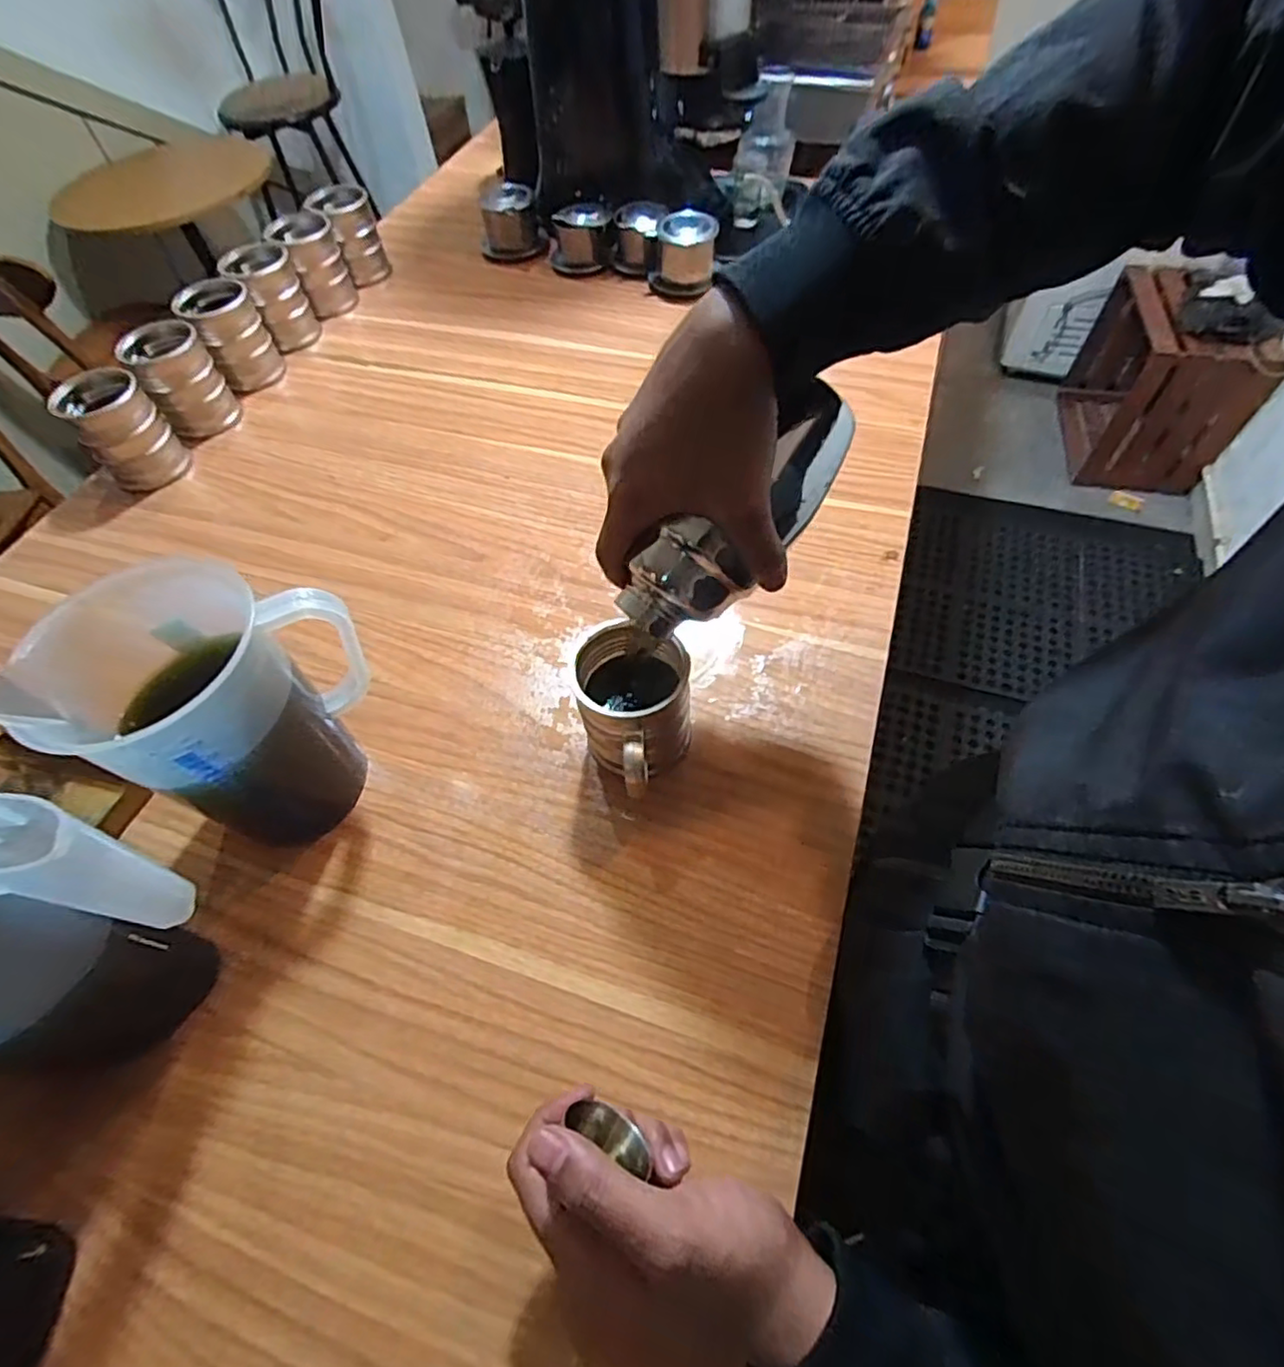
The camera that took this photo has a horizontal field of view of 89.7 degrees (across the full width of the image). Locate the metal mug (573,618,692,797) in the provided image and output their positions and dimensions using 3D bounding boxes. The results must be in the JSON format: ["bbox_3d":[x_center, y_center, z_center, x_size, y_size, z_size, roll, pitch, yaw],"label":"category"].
[{"bbox_3d":[-0.007,0.023,0.425,0.072,0.087,0.099,6,58,8],"label":"metal mug"}]

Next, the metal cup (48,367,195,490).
[{"bbox_3d":[-0.508,-0.247,0.635,0.072,0.092,0.065,-36,61,-18],"label":"metal cup"}]

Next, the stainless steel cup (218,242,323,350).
[{"bbox_3d":[-0.435,-0.455,0.759,0.074,0.093,0.083,-30,60,-14],"label":"stainless steel cup"}]

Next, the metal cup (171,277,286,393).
[{"bbox_3d":[-0.458,-0.390,0.724,0.070,0.095,0.070,-2,57,3],"label":"metal cup"}]

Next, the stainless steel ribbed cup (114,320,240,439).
[{"bbox_3d":[-0.480,-0.317,0.677,0.073,0.093,0.066,-33,61,-17],"label":"stainless steel ribbed cup"}]

